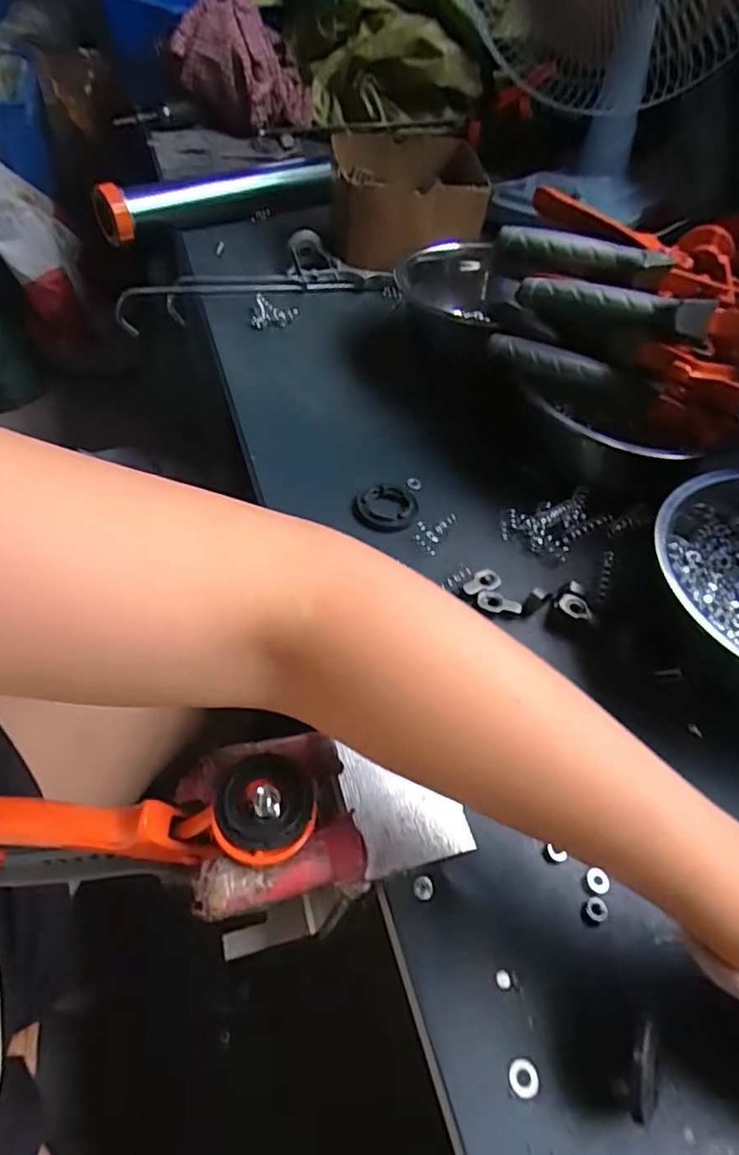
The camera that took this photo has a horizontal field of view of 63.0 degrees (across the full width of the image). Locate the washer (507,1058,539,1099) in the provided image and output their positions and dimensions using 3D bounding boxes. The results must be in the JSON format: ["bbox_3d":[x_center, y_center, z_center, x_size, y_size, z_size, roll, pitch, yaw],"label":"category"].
[{"bbox_3d":[0.066,0.211,0.255,0.012,0.004,0.013,-2,50,-8],"label":"washer"}]

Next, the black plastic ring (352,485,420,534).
[{"bbox_3d":[0.012,-0.054,0.464,0.047,0.010,0.051,8,49,0],"label":"black plastic ring"}]

